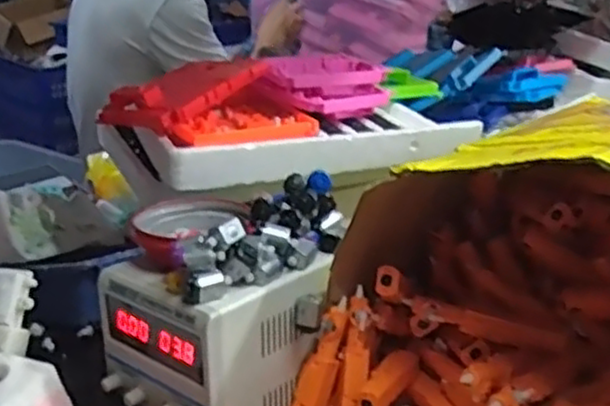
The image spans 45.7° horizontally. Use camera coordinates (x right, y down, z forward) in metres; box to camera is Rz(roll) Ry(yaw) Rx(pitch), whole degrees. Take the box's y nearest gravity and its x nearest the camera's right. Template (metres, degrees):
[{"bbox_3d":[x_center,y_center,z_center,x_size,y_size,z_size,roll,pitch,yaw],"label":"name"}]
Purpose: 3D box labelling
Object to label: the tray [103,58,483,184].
[{"bbox_3d":[-0.007,-0.103,0.791,0.395,0.083,0.208,-6,24,-21],"label":"tray"}]

